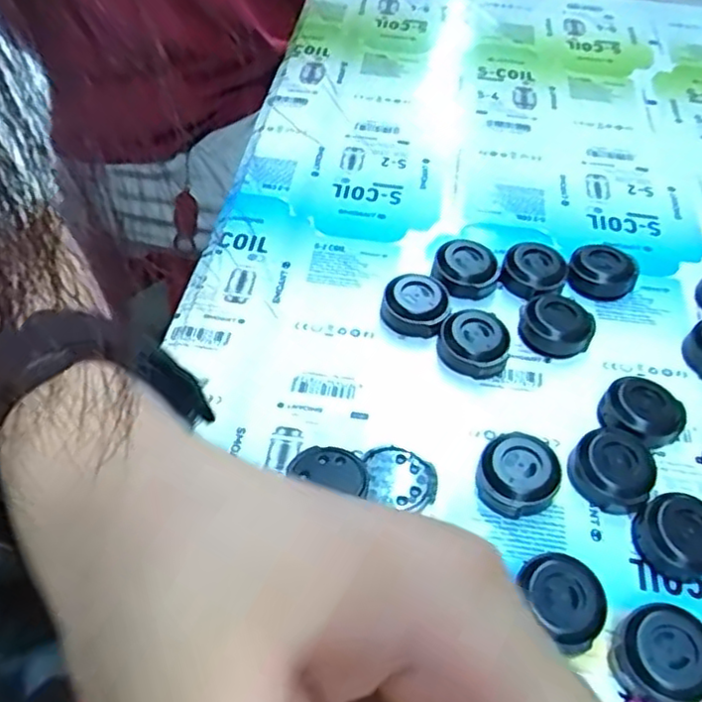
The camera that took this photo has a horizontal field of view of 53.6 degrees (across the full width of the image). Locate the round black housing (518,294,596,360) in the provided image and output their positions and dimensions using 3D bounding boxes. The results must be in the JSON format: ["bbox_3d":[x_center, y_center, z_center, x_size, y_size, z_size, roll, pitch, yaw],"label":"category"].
[{"bbox_3d":[0.091,-0.011,0.308,0.027,0.016,0.024,-12,51,-11],"label":"round black housing"}]

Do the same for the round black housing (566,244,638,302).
[{"bbox_3d":[0.119,-0.036,0.331,0.030,0.016,0.024,23,53,16],"label":"round black housing"}]

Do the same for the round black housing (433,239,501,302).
[{"bbox_3d":[0.054,-0.038,0.328,0.030,0.015,0.026,-2,50,-3],"label":"round black housing"}]

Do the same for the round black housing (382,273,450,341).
[{"bbox_3d":[0.029,-0.020,0.312,0.028,0.014,0.026,1,50,-1],"label":"round black housing"}]

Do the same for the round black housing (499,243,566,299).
[{"bbox_3d":[0.086,-0.037,0.329,0.028,0.015,0.024,29,55,21],"label":"round black housing"}]

